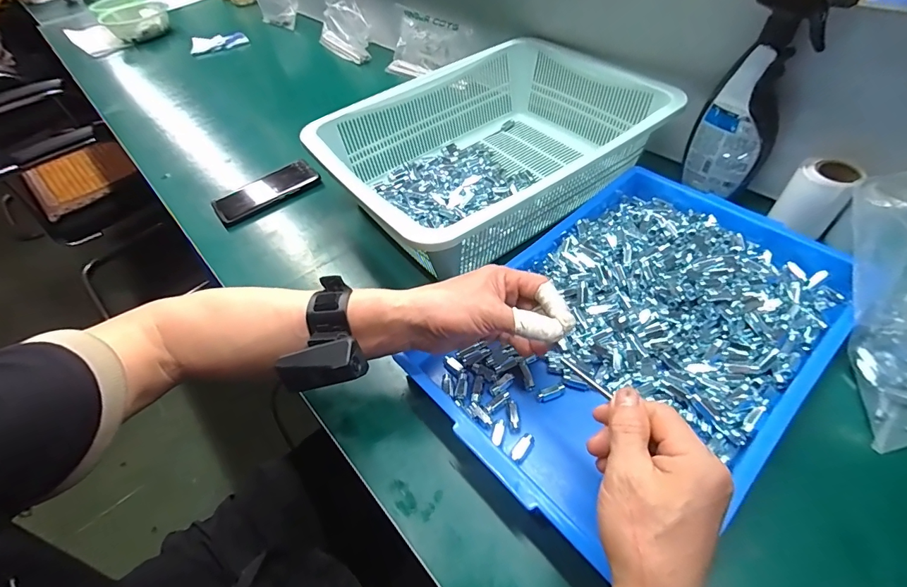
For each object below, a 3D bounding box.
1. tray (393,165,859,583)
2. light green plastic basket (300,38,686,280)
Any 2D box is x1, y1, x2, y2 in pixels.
[{"bbox_3d":[0.193,0.031,0.433,0.438,0.061,0.287,-37,56,-22],"label":"tray"},{"bbox_3d":[0.056,-0.202,0.585,0.438,0.117,0.316,-32,54,-19],"label":"light green plastic basket"}]

